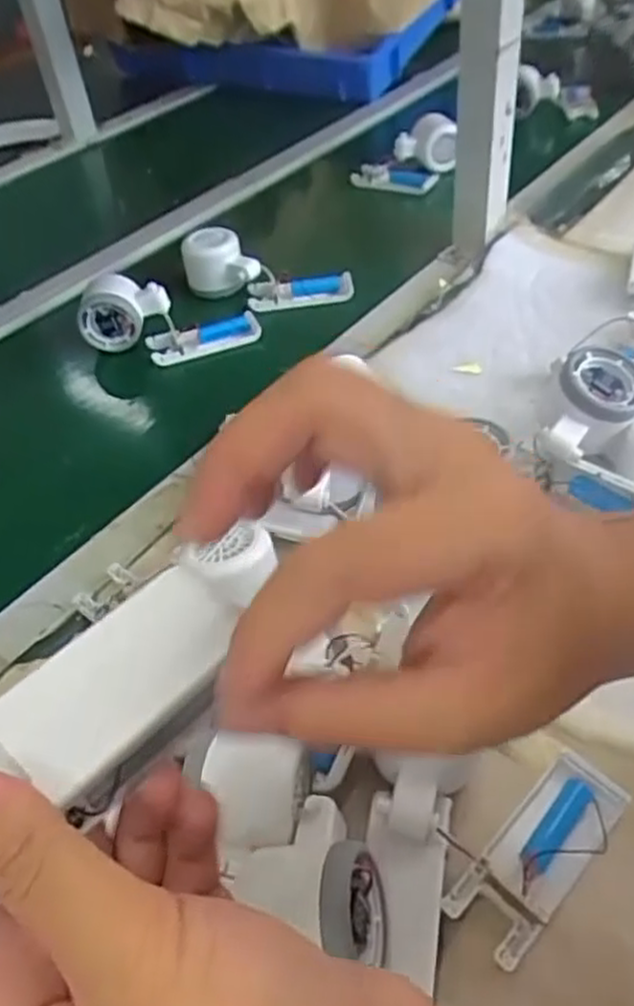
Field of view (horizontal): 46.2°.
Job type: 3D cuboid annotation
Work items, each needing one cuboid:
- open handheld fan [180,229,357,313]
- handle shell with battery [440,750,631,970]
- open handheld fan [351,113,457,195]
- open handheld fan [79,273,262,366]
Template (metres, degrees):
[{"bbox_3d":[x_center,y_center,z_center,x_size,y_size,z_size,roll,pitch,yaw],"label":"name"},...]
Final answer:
[{"bbox_3d":[-0.054,-0.226,0.759,0.175,0.057,0.055,15,48,3],"label":"open handheld fan"},{"bbox_3d":[0.107,0.168,0.359,0.038,0.011,0.102,33,58,32],"label":"handle shell with battery"},{"bbox_3d":[0.118,-0.434,0.937,0.127,0.076,0.061,-19,47,-12],"label":"open handheld fan"},{"bbox_3d":[-0.141,-0.163,0.704,0.162,0.060,0.059,11,47,-1],"label":"open handheld fan"}]

